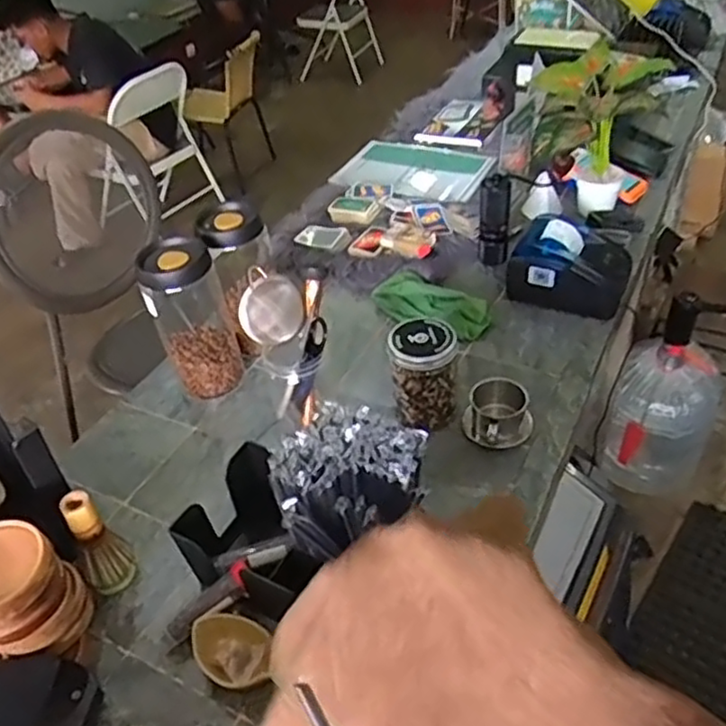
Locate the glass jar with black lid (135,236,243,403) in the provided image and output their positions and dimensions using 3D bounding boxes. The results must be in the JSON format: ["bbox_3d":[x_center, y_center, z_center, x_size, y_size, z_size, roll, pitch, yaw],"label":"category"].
[{"bbox_3d":[-0.245,-0.061,0.977,0.102,0.226,0.091,-18,42,-12],"label":"glass jar with black lid"}]

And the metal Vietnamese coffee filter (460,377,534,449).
[{"bbox_3d":[0.179,0.069,0.899,0.092,0.054,0.083,2,42,11],"label":"metal Vietnamese coffee filter"}]

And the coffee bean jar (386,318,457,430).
[{"bbox_3d":[0.082,0.014,0.910,0.084,0.120,0.084,-1,41,7],"label":"coffee bean jar"}]

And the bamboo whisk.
[{"bbox_3d":[-0.291,0.203,0.754,0.050,0.136,0.047,-4,41,4],"label":"bamboo whisk"}]

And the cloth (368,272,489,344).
[{"bbox_3d":[0.113,-0.100,1.108,0.201,0.025,0.092,24,50,31],"label":"cloth"}]

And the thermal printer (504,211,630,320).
[{"bbox_3d":[0.336,-0.168,1.099,0.176,0.096,0.119,14,45,23],"label":"thermal printer"}]

